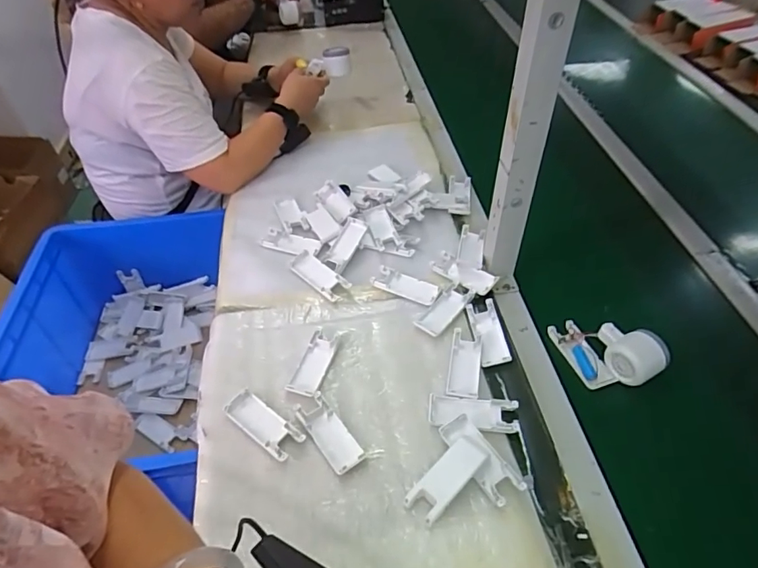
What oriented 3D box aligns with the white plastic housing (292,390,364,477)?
[{"bbox_3d":[-0.060,0.176,0.581,0.038,0.007,0.102,-29,53,-23],"label":"white plastic housing"}]

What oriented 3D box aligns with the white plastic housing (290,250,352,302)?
[{"bbox_3d":[-0.092,-0.014,0.749,0.098,0.016,0.040,32,55,27],"label":"white plastic housing"}]

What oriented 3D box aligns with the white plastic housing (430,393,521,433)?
[{"bbox_3d":[0.114,0.156,0.590,0.105,0.011,0.041,5,47,5],"label":"white plastic housing"}]

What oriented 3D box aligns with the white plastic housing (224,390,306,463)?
[{"bbox_3d":[-0.139,0.167,0.587,0.101,0.011,0.039,28,54,25],"label":"white plastic housing"}]

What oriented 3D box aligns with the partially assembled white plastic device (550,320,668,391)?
[{"bbox_3d":[0.294,0.087,0.639,0.136,0.057,0.080,23,52,21],"label":"partially assembled white plastic device"}]

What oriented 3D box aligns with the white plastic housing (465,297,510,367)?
[{"bbox_3d":[0.151,0.065,0.677,0.041,0.010,0.103,-4,47,-2],"label":"white plastic housing"}]

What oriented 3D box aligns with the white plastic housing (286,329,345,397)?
[{"bbox_3d":[-0.082,0.101,0.649,0.044,0.010,0.103,14,49,14],"label":"white plastic housing"}]

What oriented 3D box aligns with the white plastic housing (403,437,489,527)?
[{"bbox_3d":[0.075,0.214,0.538,0.098,0.013,0.040,-36,56,-28],"label":"white plastic housing"}]

